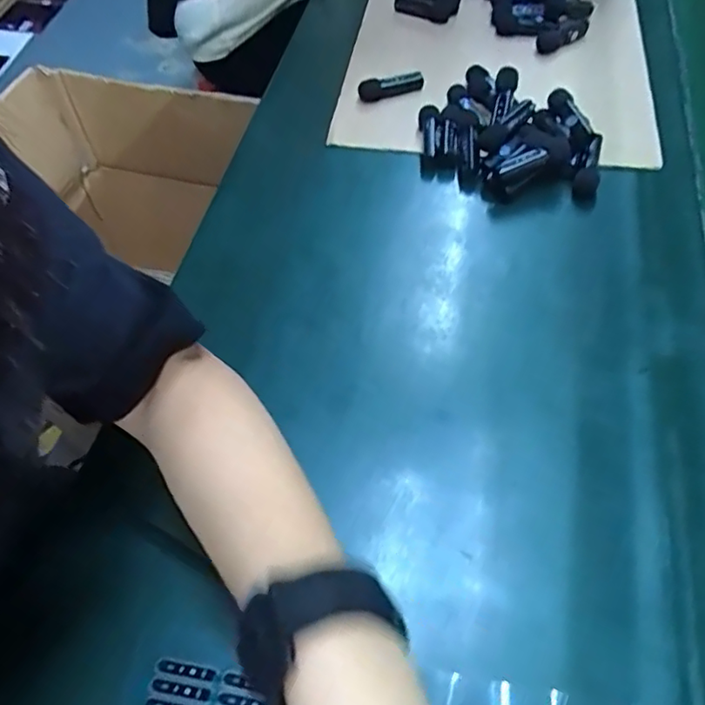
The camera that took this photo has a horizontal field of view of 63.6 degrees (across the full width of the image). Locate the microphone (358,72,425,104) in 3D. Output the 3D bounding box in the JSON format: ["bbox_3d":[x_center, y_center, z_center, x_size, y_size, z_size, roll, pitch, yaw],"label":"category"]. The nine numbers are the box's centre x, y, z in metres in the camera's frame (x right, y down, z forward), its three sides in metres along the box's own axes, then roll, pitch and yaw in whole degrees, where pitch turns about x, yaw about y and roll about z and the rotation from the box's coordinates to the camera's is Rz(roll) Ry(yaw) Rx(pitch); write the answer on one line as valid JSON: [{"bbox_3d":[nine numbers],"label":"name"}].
[{"bbox_3d":[0.039,-0.255,0.549,0.063,0.023,0.018,-14,56,-6],"label":"microphone"}]

